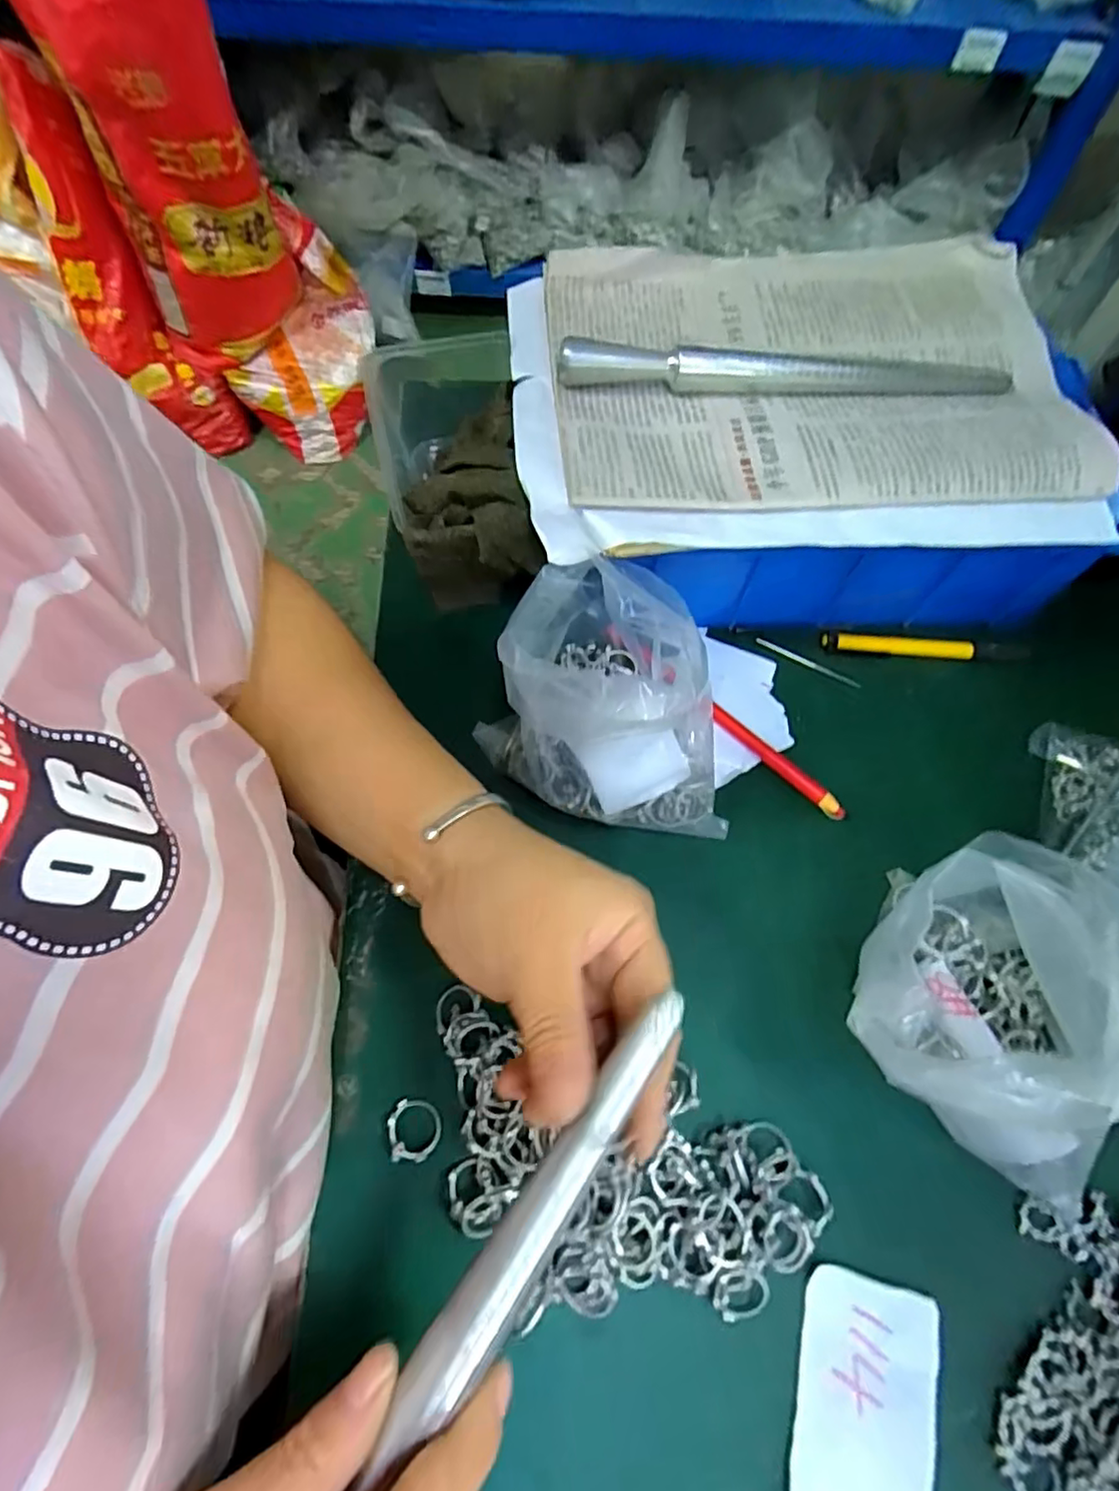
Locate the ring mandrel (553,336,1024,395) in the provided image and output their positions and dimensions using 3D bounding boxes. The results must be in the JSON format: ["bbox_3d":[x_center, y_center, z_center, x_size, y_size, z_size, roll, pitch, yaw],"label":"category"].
[{"bbox_3d":[0.117,-0.194,0.325,0.231,0.017,0.017,0,65,-3],"label":"ring mandrel"}]

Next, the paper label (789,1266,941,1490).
[{"bbox_3d":[0.117,0.248,0.236,0.052,0.004,0.073,16,63,5],"label":"paper label"}]

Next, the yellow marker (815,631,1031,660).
[{"bbox_3d":[0.222,-0.060,0.379,0.121,0.008,0.012,5,64,-1],"label":"yellow marker"}]

